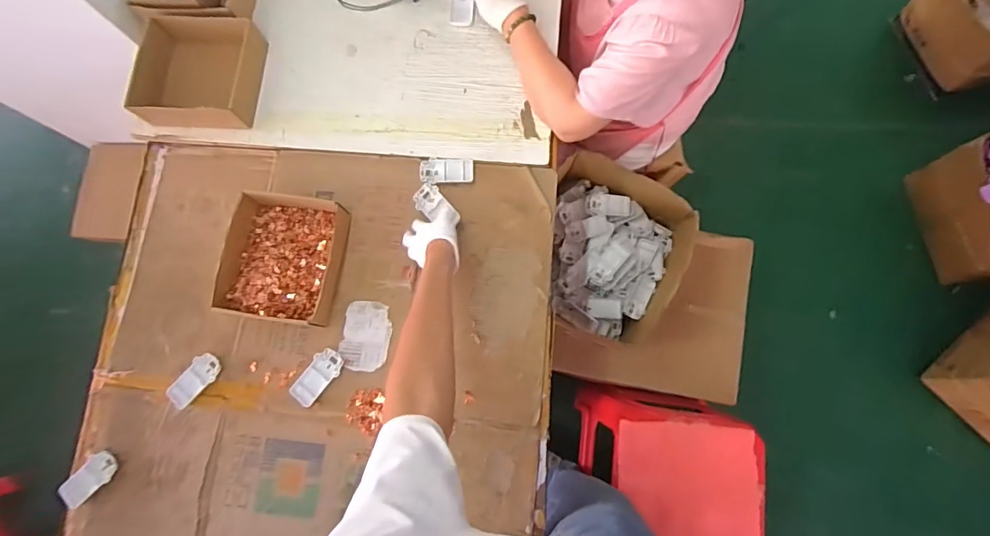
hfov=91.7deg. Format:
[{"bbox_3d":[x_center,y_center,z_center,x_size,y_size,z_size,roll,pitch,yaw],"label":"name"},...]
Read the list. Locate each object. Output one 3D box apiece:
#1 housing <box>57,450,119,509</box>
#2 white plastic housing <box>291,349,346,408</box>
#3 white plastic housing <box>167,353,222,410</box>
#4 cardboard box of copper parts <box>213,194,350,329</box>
[{"bbox_3d":[-0.682,0.354,0.805,0.084,0.032,0.052,-39,79,-5],"label":"housing"},{"bbox_3d":[-0.298,0.183,0.804,0.048,0.013,0.098,33,82,9],"label":"white plastic housing"},{"bbox_3d":[-0.513,0.191,0.822,0.045,0.016,0.097,33,83,6],"label":"white plastic housing"},{"bbox_3d":[-0.367,-0.021,0.847,0.199,0.055,0.231,7,79,4],"label":"cardboard box of copper parts"}]

